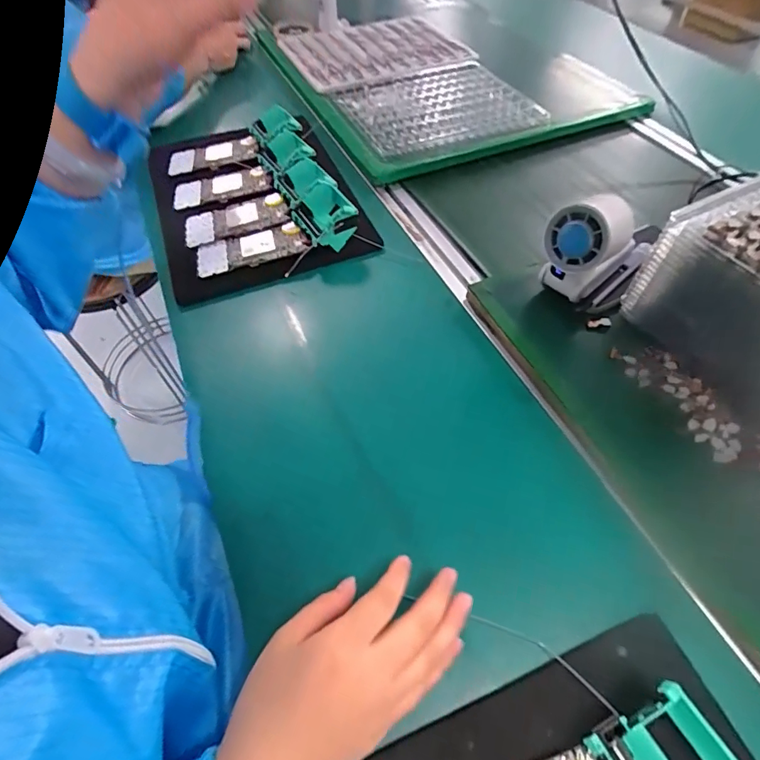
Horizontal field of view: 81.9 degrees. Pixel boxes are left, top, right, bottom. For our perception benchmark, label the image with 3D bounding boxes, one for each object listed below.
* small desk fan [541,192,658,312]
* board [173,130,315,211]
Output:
[{"bbox_3d":[0.222,-0.135,0.431,0.082,0.111,0.117,38,62,21],"label":"small desk fan"},{"bbox_3d":[-0.187,-0.279,0.592,0.187,0.020,0.079,-24,59,0],"label":"board"}]

